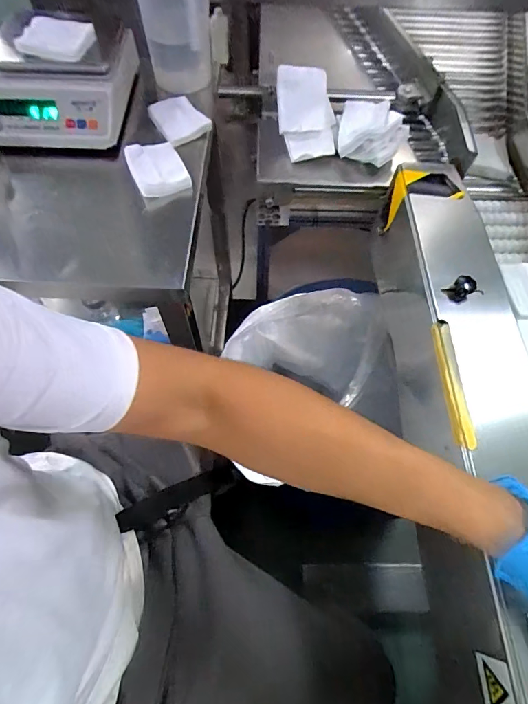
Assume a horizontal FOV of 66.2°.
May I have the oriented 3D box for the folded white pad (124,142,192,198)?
[{"bbox_3d":[-0.150,-0.257,0.576,0.071,0.025,0.095,-21,66,-12],"label":"folded white pad"}]

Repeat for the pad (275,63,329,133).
[{"bbox_3d":[0.060,-0.386,0.621,0.081,0.012,0.090,-10,106,-14],"label":"pad"}]

